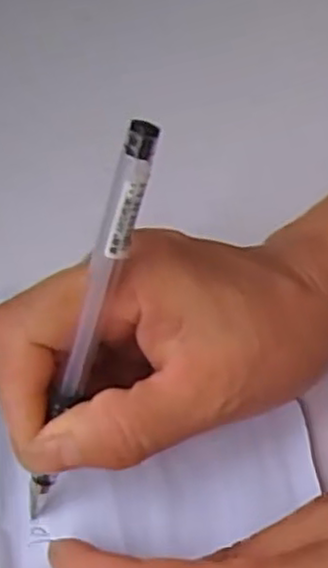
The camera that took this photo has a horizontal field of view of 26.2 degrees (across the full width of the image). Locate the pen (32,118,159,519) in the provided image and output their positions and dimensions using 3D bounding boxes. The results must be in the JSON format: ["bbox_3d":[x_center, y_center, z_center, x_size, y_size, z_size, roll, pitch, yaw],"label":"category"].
[{"bbox_3d":[-0.024,0.018,0.213,0.009,0.138,0.009,26,28,14],"label":"pen"}]

